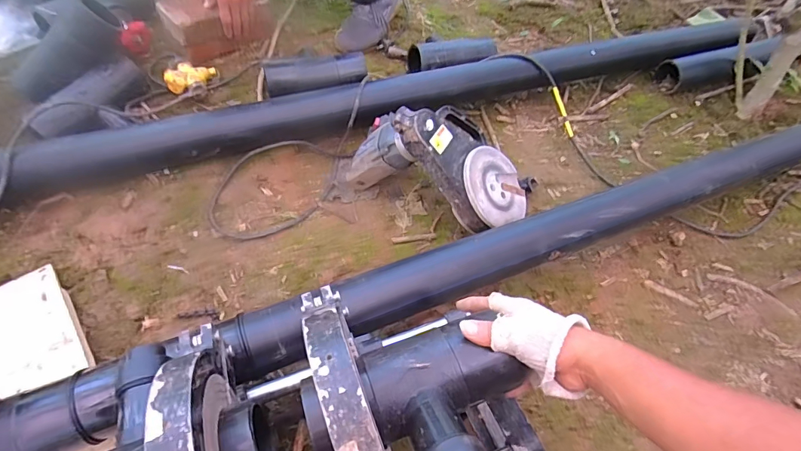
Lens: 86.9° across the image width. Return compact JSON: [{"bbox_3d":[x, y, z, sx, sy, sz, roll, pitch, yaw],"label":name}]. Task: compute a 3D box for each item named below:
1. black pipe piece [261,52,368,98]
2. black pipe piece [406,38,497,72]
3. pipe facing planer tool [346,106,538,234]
[{"bbox_3d":[-0.190,-0.337,0.949,0.225,0.070,0.070,-10,53,-9],"label":"black pipe piece"},{"bbox_3d":[0.143,-0.437,1.089,0.243,0.083,0.077,-13,53,-11],"label":"black pipe piece"},{"bbox_3d":[0.087,-0.106,0.833,0.371,0.219,0.194,21,53,-1],"label":"pipe facing planer tool"}]

